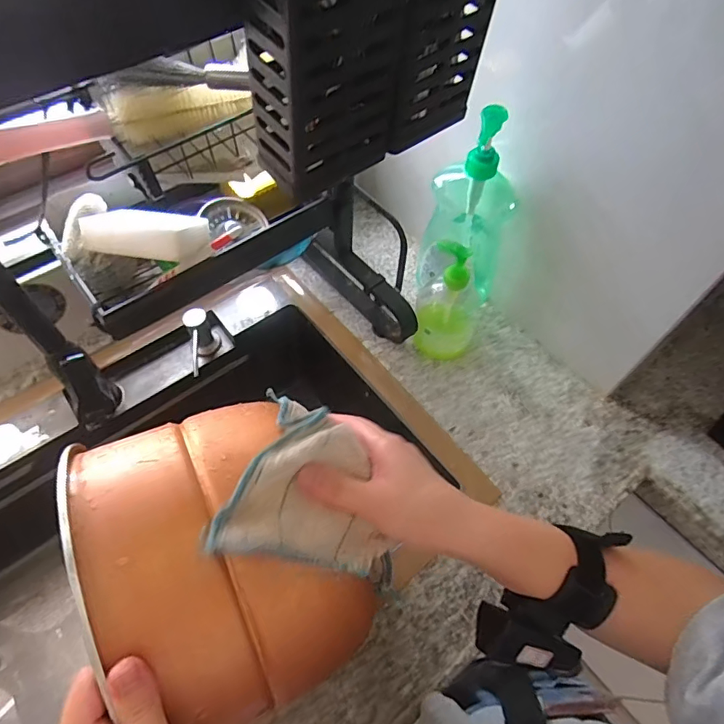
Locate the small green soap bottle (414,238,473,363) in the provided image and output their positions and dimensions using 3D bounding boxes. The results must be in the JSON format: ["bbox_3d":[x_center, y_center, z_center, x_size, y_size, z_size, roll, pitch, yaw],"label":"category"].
[{"bbox_3d":[0.110,-0.075,0.603,0.082,0.157,0.073,13,58,7],"label":"small green soap bottle"}]

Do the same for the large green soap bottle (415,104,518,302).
[{"bbox_3d":[0.136,-0.179,0.606,0.082,0.267,0.091,-30,62,-18],"label":"large green soap bottle"}]

